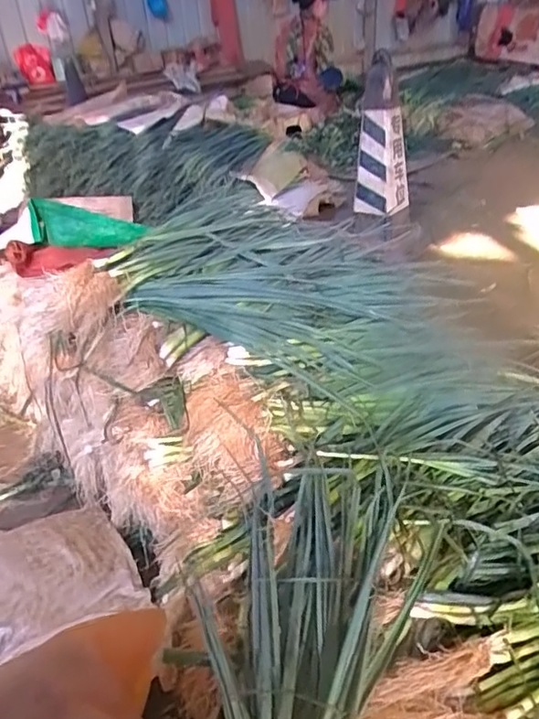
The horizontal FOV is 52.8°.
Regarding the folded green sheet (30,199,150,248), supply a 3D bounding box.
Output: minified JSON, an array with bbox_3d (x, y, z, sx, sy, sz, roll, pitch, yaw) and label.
[{"bbox_3d":[-0.482,-0.353,1.430,0.296,0.136,0.083,-5,32,-1],"label":"folded green sheet"}]

